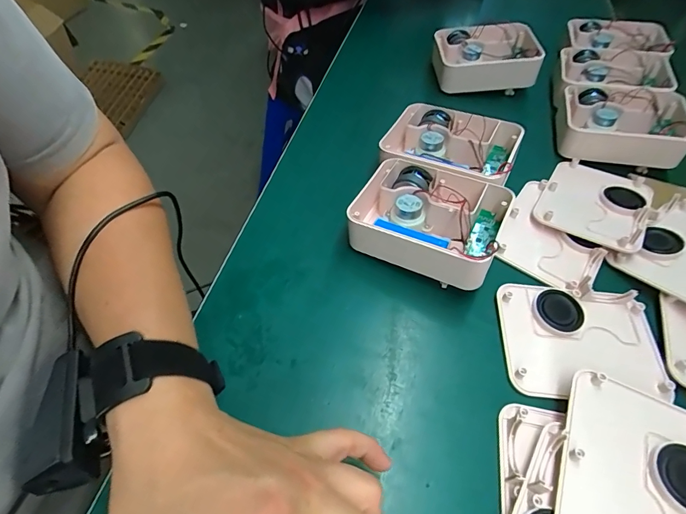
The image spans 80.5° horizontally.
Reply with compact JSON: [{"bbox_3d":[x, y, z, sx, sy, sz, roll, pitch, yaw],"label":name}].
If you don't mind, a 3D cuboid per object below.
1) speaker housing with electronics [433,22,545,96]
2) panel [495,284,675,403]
[{"bbox_3d":[0.195,-0.272,0.555,0.136,0.061,0.108,6,53,3],"label":"speaker housing with electronics"},{"bbox_3d":[0.194,0.065,0.328,0.125,0.022,0.092,4,53,2],"label":"panel"}]

